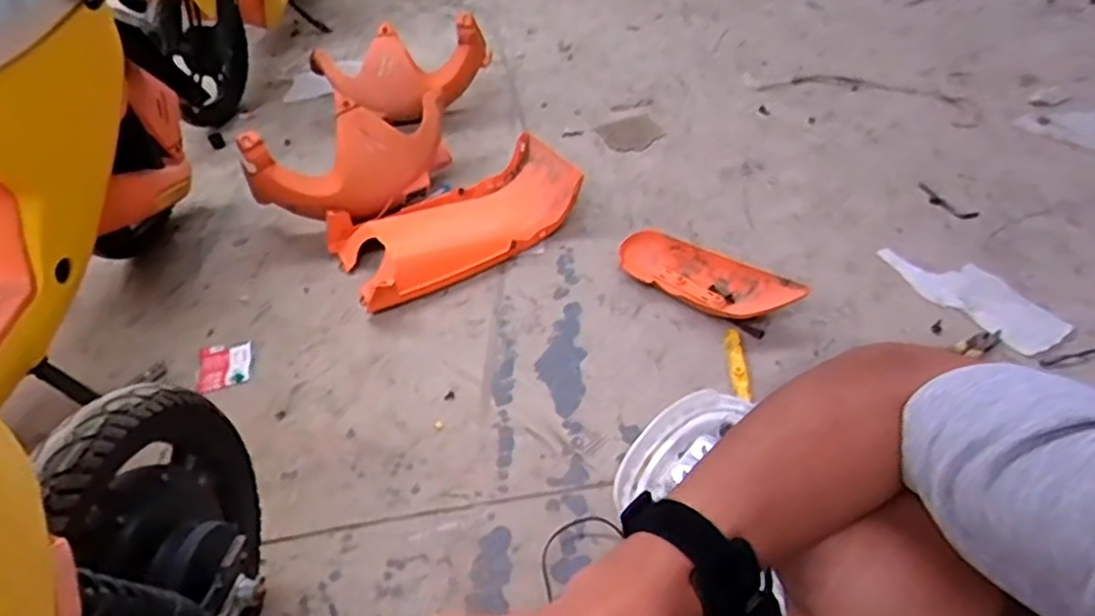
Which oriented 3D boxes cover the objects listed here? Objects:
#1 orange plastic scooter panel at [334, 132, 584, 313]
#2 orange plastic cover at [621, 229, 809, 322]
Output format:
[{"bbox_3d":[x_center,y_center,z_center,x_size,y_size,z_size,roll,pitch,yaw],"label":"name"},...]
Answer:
[{"bbox_3d":[-0.176,-0.177,1.379,0.492,0.099,0.269,-30,45,-25],"label":"orange plastic scooter panel"},{"bbox_3d":[0.267,-0.057,1.184,0.332,0.061,0.110,28,51,34],"label":"orange plastic cover"}]

